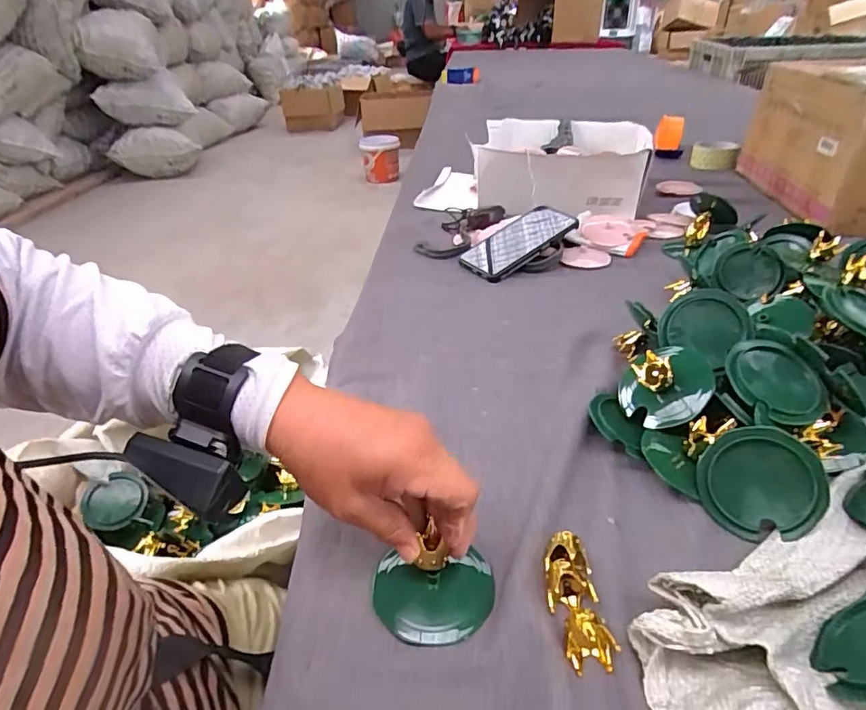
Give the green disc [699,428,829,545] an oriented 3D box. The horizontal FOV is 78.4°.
[{"bbox_3d":[0.220,0.086,0.359,0.072,0.071,0.005,-5,-12,28],"label":"green disc"}]

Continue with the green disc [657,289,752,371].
[{"bbox_3d":[0.231,-0.027,0.450,0.068,0.060,0.012,23,-2,8],"label":"green disc"}]

